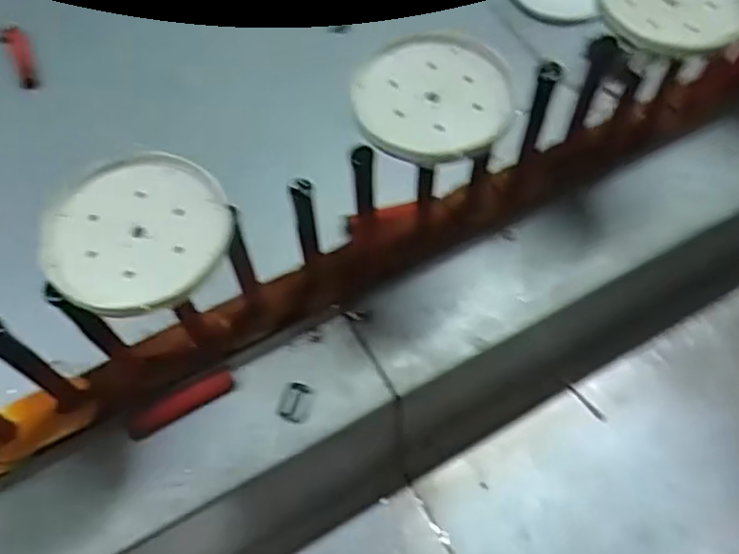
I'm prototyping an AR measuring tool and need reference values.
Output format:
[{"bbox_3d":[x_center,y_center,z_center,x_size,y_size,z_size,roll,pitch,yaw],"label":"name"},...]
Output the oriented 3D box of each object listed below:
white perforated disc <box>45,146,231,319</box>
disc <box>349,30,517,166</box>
[{"bbox_3d":[-0.145,-0.029,0.412,0.113,0.012,0.106,0,58,0],"label":"white perforated disc"},{"bbox_3d":[0.044,-0.126,0.463,0.107,0.019,0.098,0,58,0],"label":"disc"}]

